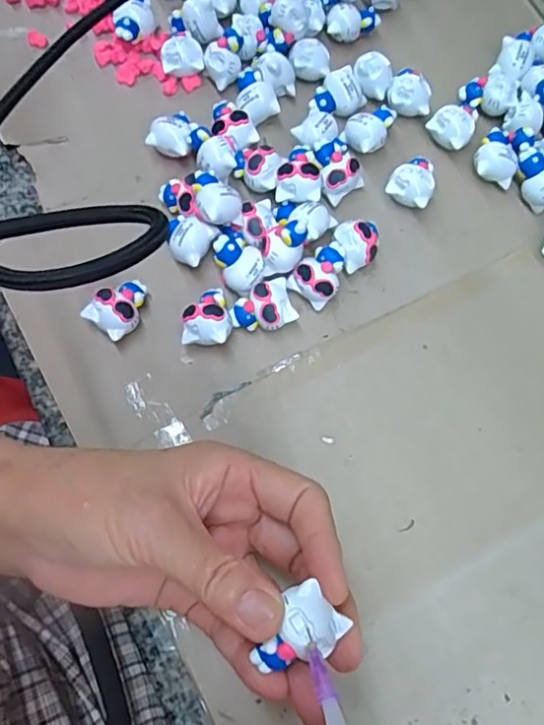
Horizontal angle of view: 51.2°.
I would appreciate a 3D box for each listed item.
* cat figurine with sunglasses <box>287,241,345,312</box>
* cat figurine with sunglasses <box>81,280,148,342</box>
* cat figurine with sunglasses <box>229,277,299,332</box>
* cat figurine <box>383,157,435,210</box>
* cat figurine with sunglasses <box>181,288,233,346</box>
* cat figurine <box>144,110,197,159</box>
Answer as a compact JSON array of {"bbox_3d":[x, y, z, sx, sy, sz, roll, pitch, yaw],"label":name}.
[{"bbox_3d":[0.027,-0.048,0.312,0.024,0.023,0.030,36,76,9],"label":"cat figurine with sunglasses"},{"bbox_3d":[-0.079,-0.029,0.304,0.024,0.023,0.034,40,77,9],"label":"cat figurine with sunglasses"},{"bbox_3d":[-0.005,-0.028,0.306,0.033,0.021,0.025,-22,76,-7],"label":"cat figurine with sunglasses"},{"bbox_3d":[0.081,-0.106,0.332,0.025,0.018,0.031,20,75,4],"label":"cat figurine"},{"bbox_3d":[-0.034,-0.024,0.304,0.025,0.022,0.030,3,74,0],"label":"cat figurine with sunglasses"},{"bbox_3d":[-0.056,-0.133,0.334,0.025,0.022,0.028,16,74,3],"label":"cat figurine"}]

